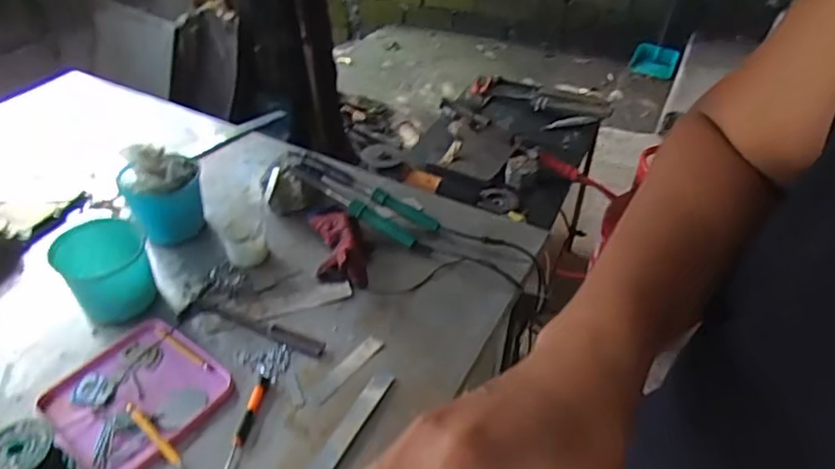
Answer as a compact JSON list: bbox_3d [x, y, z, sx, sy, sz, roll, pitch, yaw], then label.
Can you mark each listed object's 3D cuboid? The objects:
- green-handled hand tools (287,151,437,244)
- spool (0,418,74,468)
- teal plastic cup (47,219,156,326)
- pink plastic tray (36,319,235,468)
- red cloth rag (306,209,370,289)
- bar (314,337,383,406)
[{"bbox_3d":[-0.107,-0.064,1.020,0.285,0.028,0.088,29,46,6],"label":"green-handled hand tools"},{"bbox_3d":[-0.429,0.252,0.653,0.065,0.065,0.066,1,41,-1],"label":"spool"},{"bbox_3d":[-0.445,0.052,0.852,0.111,0.111,0.108,1,41,-1],"label":"teal plastic cup"},{"bbox_3d":[-0.357,0.199,0.751,0.195,0.015,0.187,27,47,26],"label":"pink plastic tray"},{"bbox_3d":[-0.129,0.013,0.954,0.076,0.042,0.189,-8,42,-11],"label":"red cloth rag"},{"bbox_3d":[-0.096,0.180,0.795,0.023,0.007,0.123,30,48,28],"label":"bar"}]

